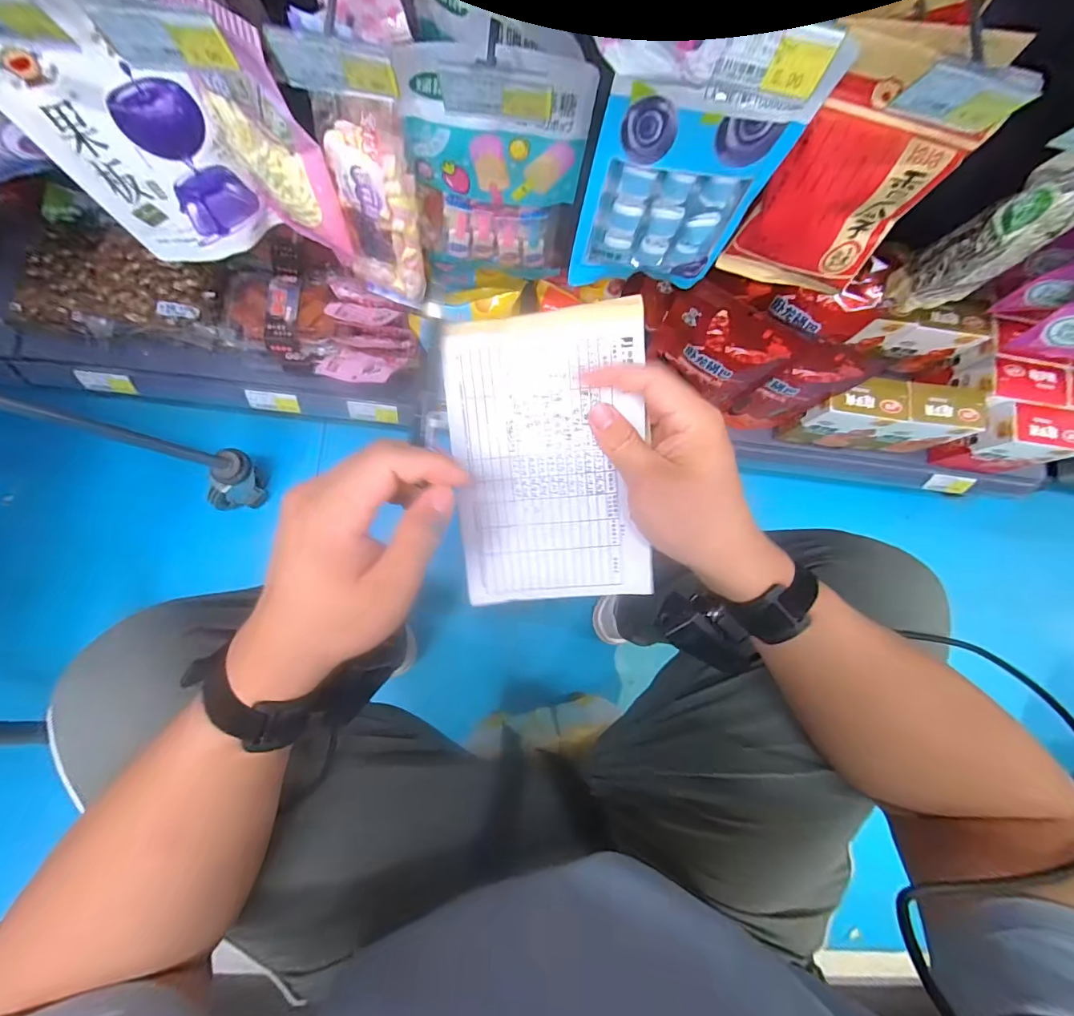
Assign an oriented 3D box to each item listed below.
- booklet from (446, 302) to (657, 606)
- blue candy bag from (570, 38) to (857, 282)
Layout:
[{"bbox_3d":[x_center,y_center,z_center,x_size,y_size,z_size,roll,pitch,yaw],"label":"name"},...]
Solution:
[{"bbox_3d":[0.009,-0.029,0.310,0.126,0.007,0.190,-4,102,3],"label":"booklet"},{"bbox_3d":[0.136,-0.306,0.449,0.172,0.210,0.048,-8,83,-7],"label":"blue candy bag"}]

